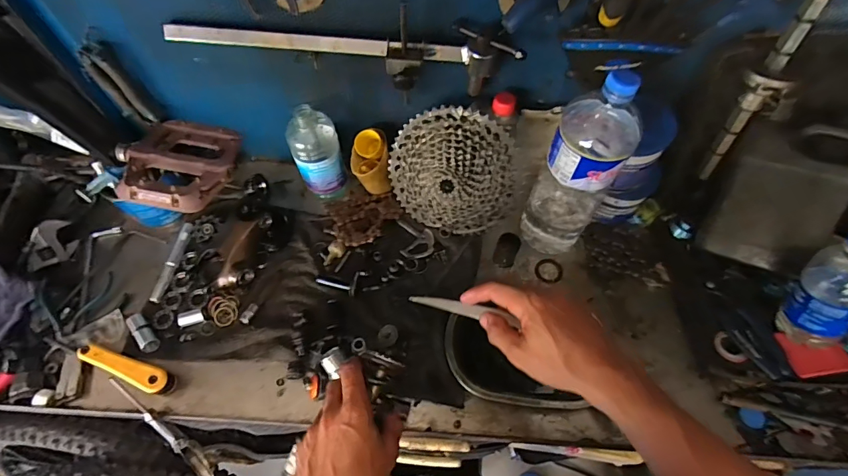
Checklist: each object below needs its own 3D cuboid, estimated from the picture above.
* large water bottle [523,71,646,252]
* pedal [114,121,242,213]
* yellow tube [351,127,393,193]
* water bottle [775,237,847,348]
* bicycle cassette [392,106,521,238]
[{"bbox_3d":[0.201,-0.090,0.566,0.090,0.304,0.106,28,65,14],"label":"large water bottle"},{"bbox_3d":[-0.249,-0.072,0.443,0.109,0.028,0.109,11,52,1],"label":"pedal"},{"bbox_3d":[-0.082,-0.117,0.688,0.058,0.086,0.071,-3,62,-1],"label":"yellow tube"},{"bbox_3d":[0.476,0.057,0.498,0.073,0.165,0.061,5,33,3],"label":"water bottle"},{"bbox_3d":[0.039,-0.087,0.635,0.194,0.192,0.051,16,32,9],"label":"bicycle cassette"}]

